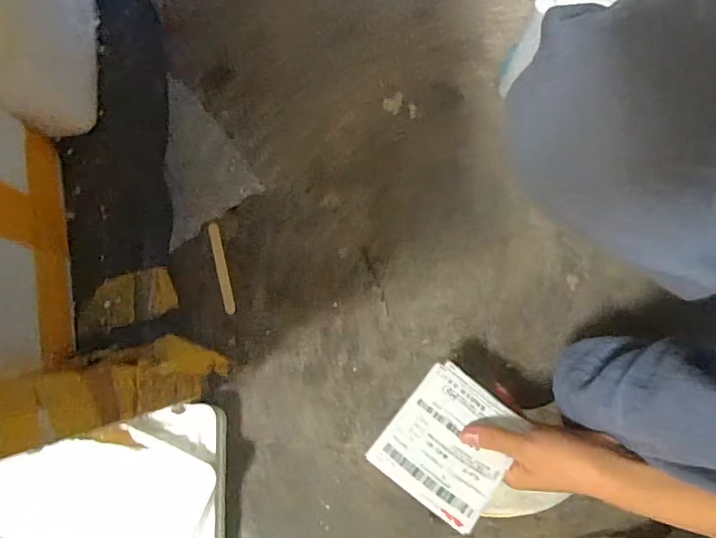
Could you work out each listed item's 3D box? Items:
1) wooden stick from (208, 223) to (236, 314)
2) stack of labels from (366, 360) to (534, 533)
[{"bbox_3d":[-0.163,-0.001,0.601,0.014,0.005,0.110,-13,81,-11],"label":"wooden stick"},{"bbox_3d":[0.085,0.153,0.454,0.103,0.008,0.121,33,60,21],"label":"stack of labels"}]

